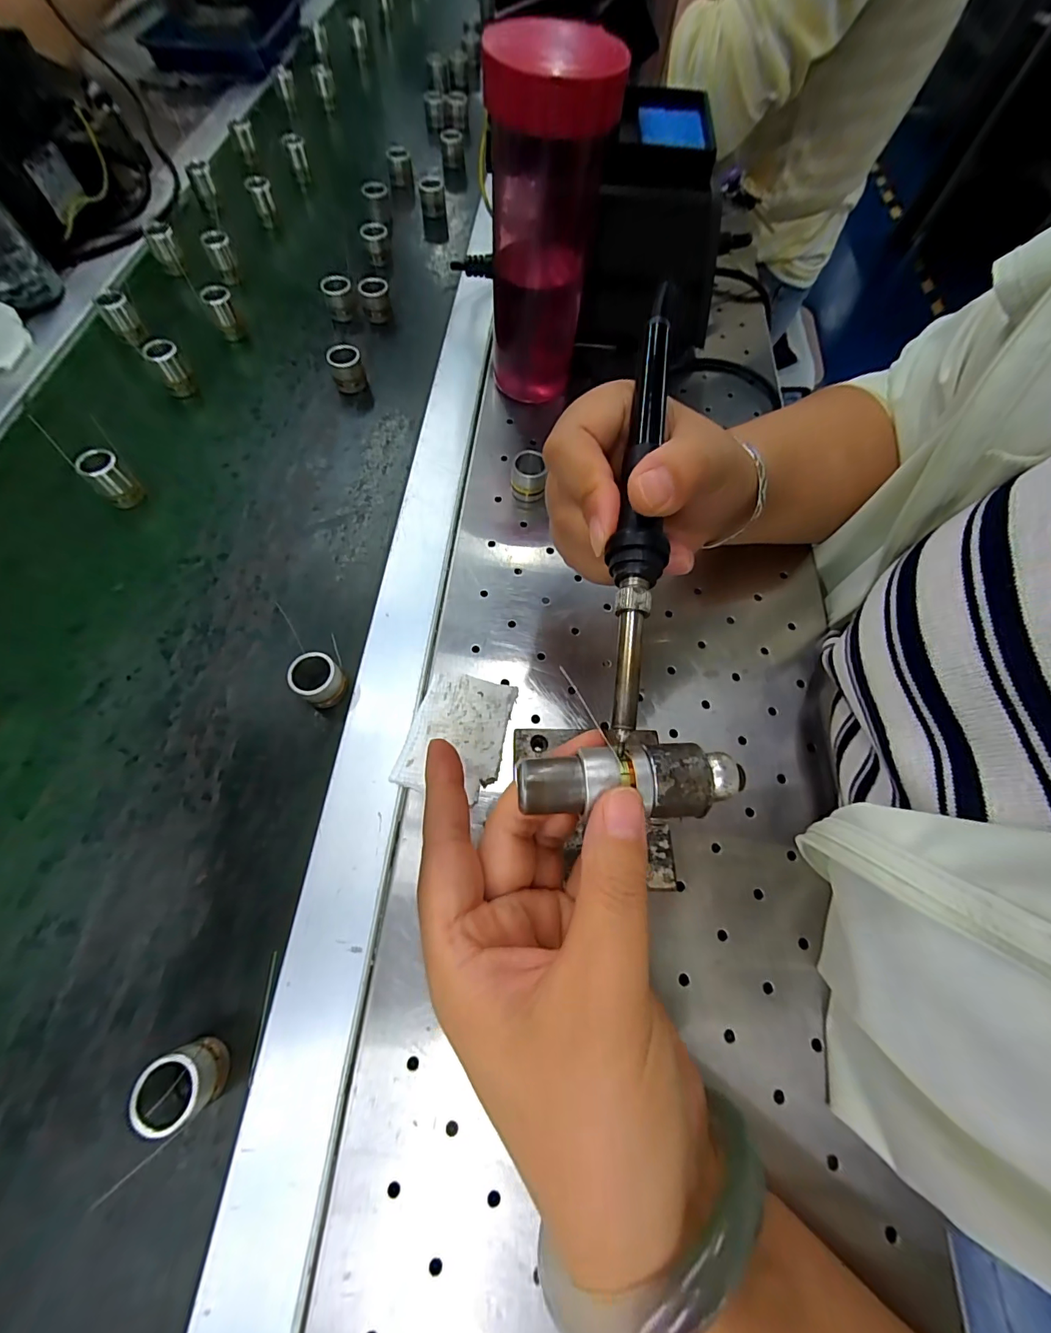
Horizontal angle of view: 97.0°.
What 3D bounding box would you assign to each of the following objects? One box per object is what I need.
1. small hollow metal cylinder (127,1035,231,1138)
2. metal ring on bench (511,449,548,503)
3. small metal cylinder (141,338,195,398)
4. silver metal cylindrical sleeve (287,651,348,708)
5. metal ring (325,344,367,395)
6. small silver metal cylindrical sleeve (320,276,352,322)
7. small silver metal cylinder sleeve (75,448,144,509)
[{"bbox_3d":[-0.137,0.167,0.187,0.024,0.026,0.025,1,66,-2],"label":"small hollow metal cylinder"},{"bbox_3d":[0.003,-0.129,0.312,0.022,0.025,0.025,15,67,4],"label":"metal ring on bench"},{"bbox_3d":[-0.265,-0.221,0.352,0.021,0.039,0.020,-29,71,-14],"label":"small metal cylinder"},{"bbox_3d":[-0.113,0.008,0.255,0.024,0.024,0.025,1,66,-2],"label":"silver metal cylindrical sleeve"},{"bbox_3d":[-0.138,-0.229,0.360,0.025,0.027,0.025,1,66,-2],"label":"metal ring"},{"bbox_3d":[-0.158,-0.312,0.394,0.024,0.022,0.023,1,66,-2],"label":"small silver metal cylindrical sleeve"},{"bbox_3d":[-0.271,-0.122,0.306,0.021,0.035,0.021,41,71,14],"label":"small silver metal cylinder sleeve"}]

